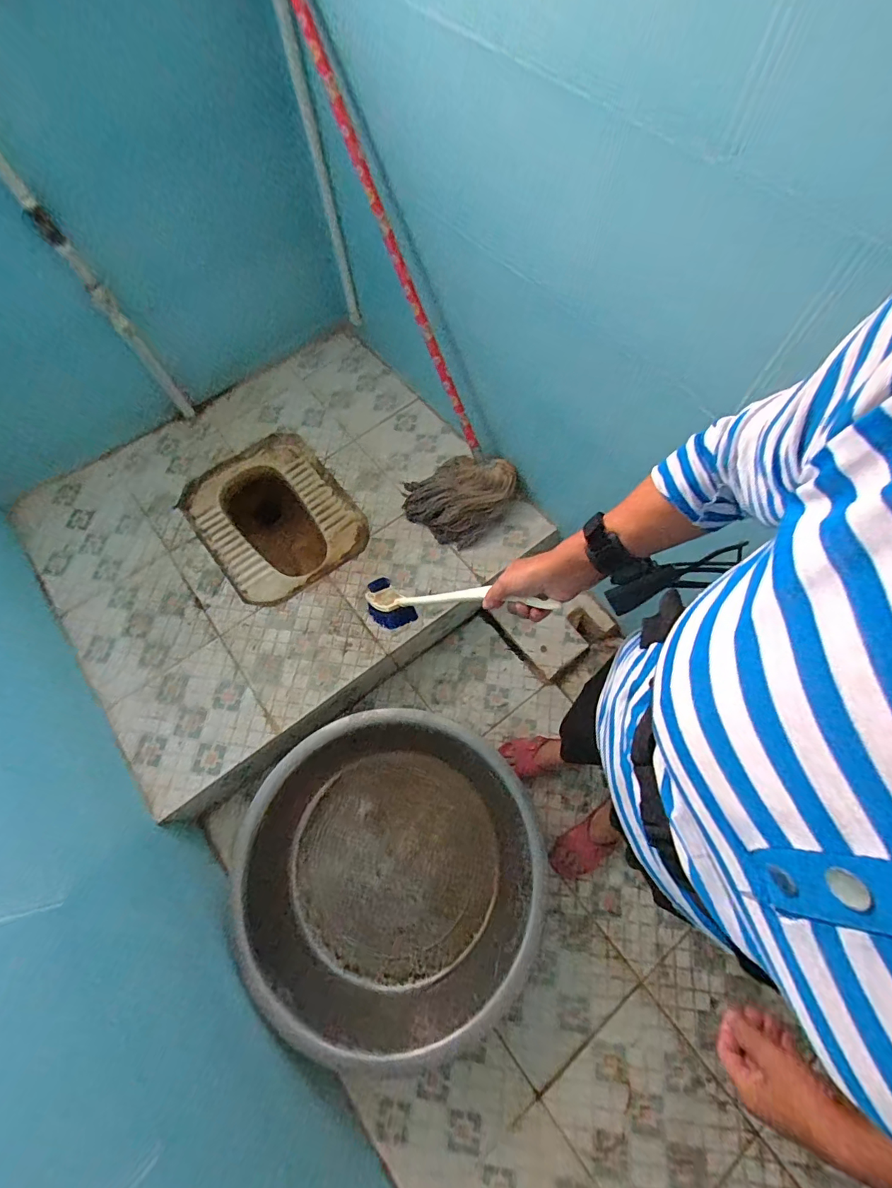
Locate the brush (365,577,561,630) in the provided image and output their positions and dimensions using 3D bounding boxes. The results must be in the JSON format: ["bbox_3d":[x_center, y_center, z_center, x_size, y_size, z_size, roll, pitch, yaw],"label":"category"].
[{"bbox_3d":[-0.012,0.005,0.720,0.066,0.433,0.076,37,69,-24],"label":"brush"}]

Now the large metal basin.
[{"bbox_3d":[-0.136,0.580,1.033,0.587,0.158,0.604,-1,67,2],"label":"large metal basin"}]

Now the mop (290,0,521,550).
[{"bbox_3d":[-0.106,-0.658,1.000,0.291,1.191,0.165,-25,31,-8],"label":"mop"}]

